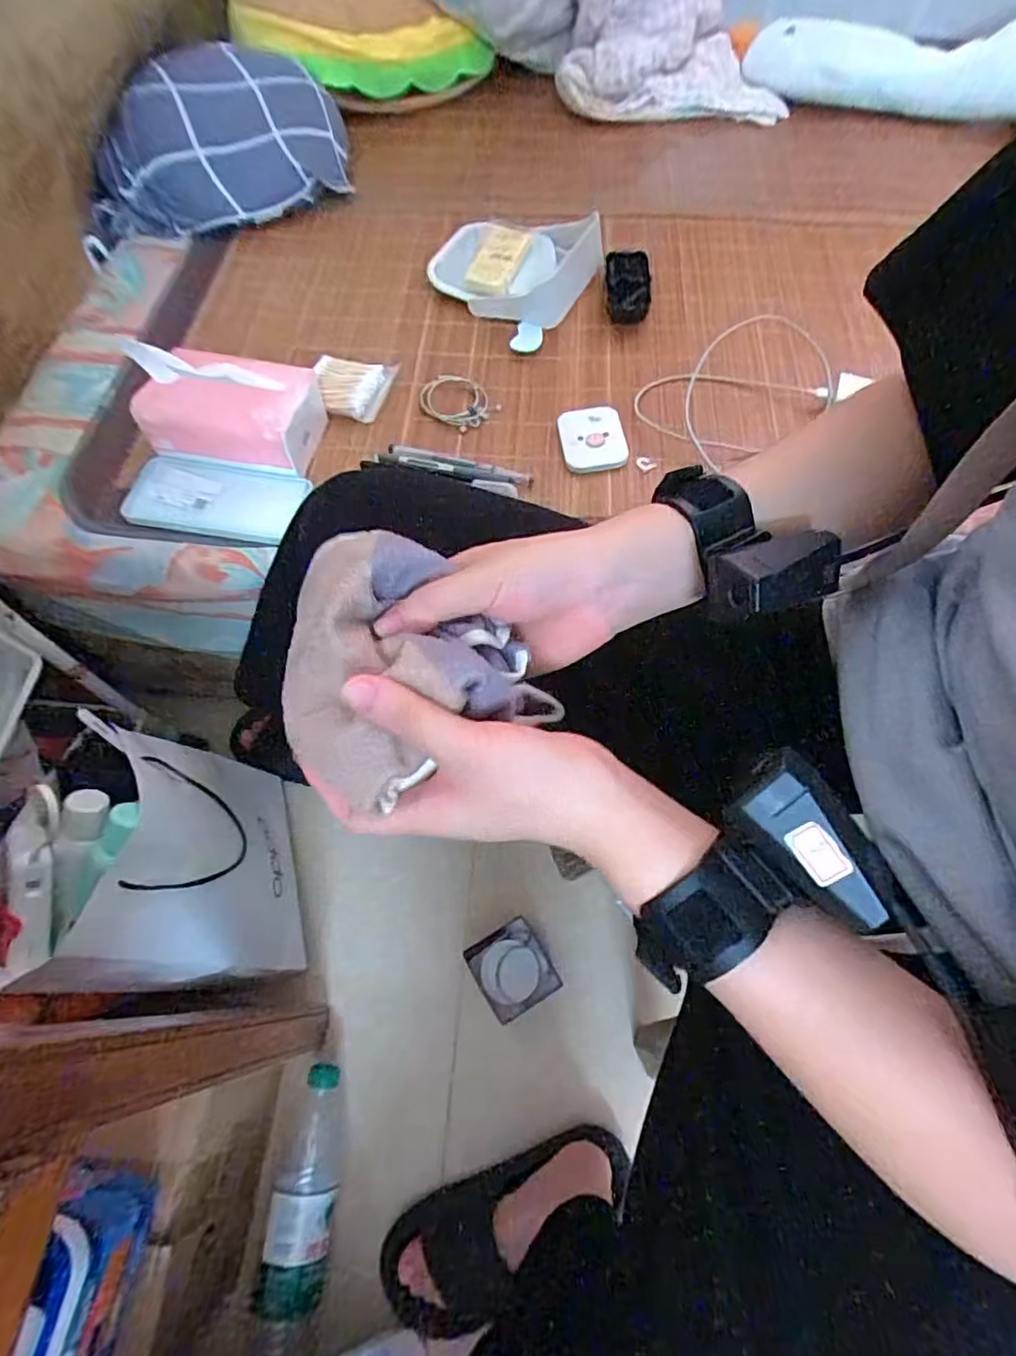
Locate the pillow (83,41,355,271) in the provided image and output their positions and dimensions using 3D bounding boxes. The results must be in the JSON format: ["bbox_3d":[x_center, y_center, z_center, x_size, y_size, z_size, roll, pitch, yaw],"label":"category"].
[{"bbox_3d":[-0.377,-0.668,0.763,0.374,0.121,0.206,-40,70,-19],"label":"pillow"}]

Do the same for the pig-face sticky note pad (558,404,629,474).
[{"bbox_3d":[0.086,-0.247,0.616,0.062,0.013,0.083,-6,62,-4],"label":"pig-face sticky note pad"}]

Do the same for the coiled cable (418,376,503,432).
[{"bbox_3d":[-0.057,-0.302,0.649,0.070,0.004,0.084,-38,69,-19],"label":"coiled cable"}]

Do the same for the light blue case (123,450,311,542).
[{"bbox_3d":[-0.277,-0.174,0.569,0.161,0.012,0.077,10,62,4],"label":"light blue case"}]

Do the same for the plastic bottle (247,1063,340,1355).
[{"bbox_3d":[-0.198,0.514,0.590,0.063,0.057,0.222,4,64,2],"label":"plastic bottle"}]

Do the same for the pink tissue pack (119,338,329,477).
[{"bbox_3d":[-0.259,-0.268,0.566,0.150,0.102,0.093,6,64,3],"label":"pink tissue pack"}]

